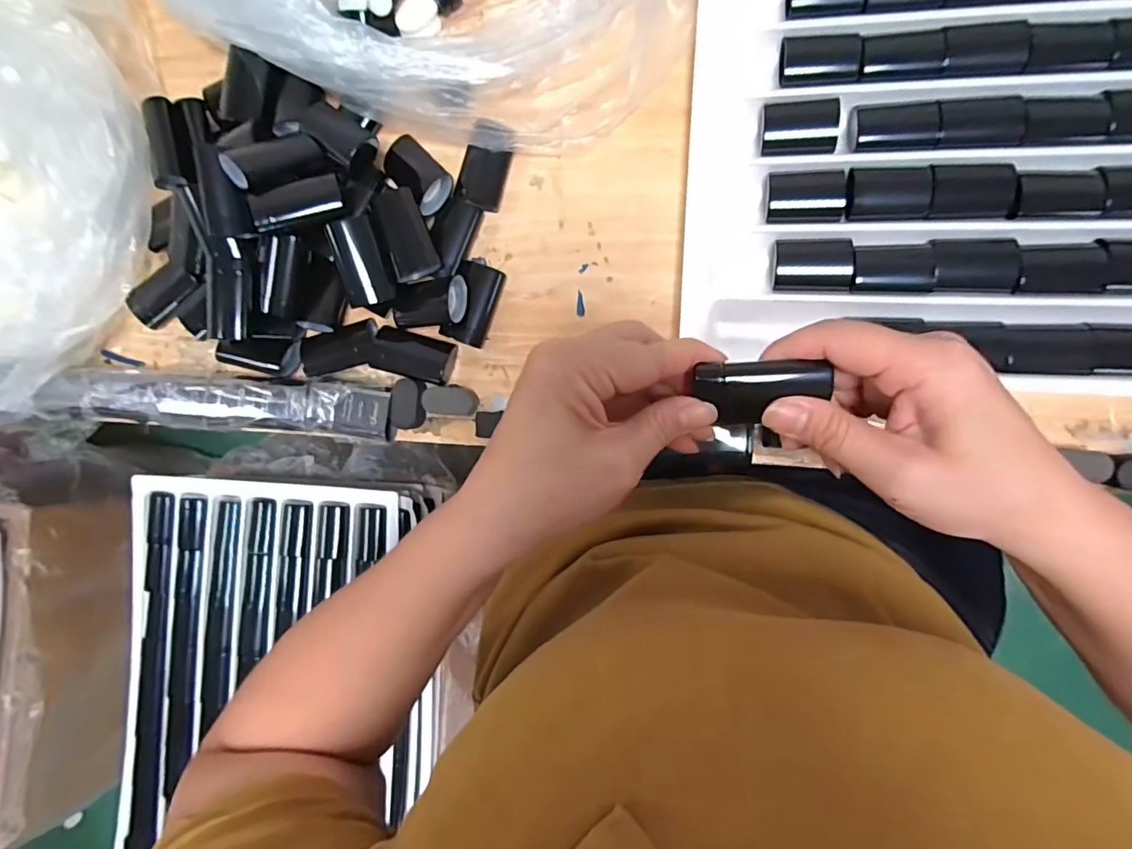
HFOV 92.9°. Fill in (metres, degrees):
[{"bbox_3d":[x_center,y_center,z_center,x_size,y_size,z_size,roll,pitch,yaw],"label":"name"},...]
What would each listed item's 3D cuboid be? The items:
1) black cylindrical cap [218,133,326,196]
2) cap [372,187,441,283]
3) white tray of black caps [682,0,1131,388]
[{"bbox_3d":[-0.201,-0.181,0.370,0.062,0.028,0.032,-34,85,-30],"label":"black cylindrical cap"},{"bbox_3d":[-0.110,-0.133,0.384,0.031,0.026,0.064,-16,88,7],"label":"cap"},{"bbox_3d":[0.333,-0.196,0.331,0.490,0.030,0.332,3,91,7],"label":"white tray of black caps"}]

